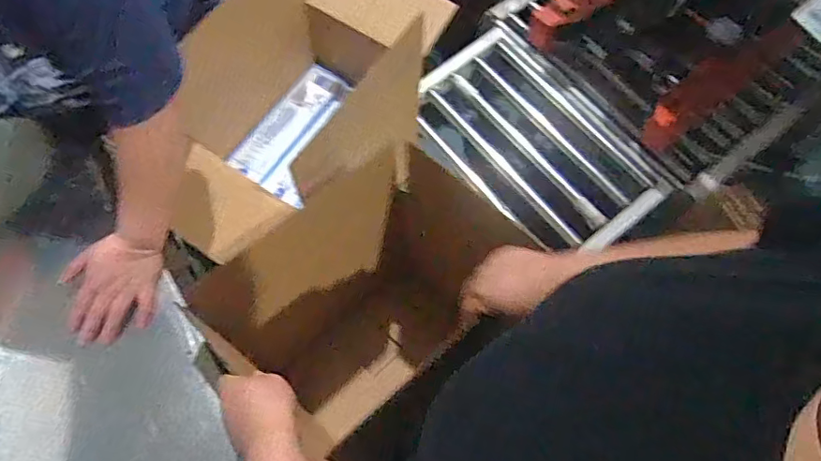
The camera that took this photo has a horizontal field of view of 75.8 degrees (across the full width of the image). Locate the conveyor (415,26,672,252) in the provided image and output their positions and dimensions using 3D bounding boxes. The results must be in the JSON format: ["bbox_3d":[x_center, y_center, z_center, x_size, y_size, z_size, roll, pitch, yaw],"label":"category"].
[{"bbox_3d":[0.282,-0.202,1.260,0.397,0.069,0.577,-40,72,-16],"label":"conveyor"}]

